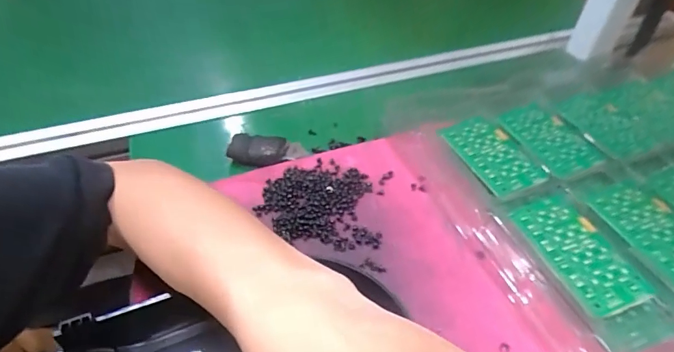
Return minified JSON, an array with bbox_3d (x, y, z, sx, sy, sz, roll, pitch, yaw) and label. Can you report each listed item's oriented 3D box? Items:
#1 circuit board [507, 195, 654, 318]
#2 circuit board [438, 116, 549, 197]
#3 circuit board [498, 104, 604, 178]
[{"bbox_3d":[0.169,0.053,0.300,0.046,0.004,0.091,-22,47,-7],"label":"circuit board"},{"bbox_3d":[0.135,-0.019,0.369,0.048,0.007,0.087,-16,48,-14],"label":"circuit board"},{"bbox_3d":[0.196,-0.035,0.398,0.055,0.009,0.092,-13,47,-10],"label":"circuit board"}]

